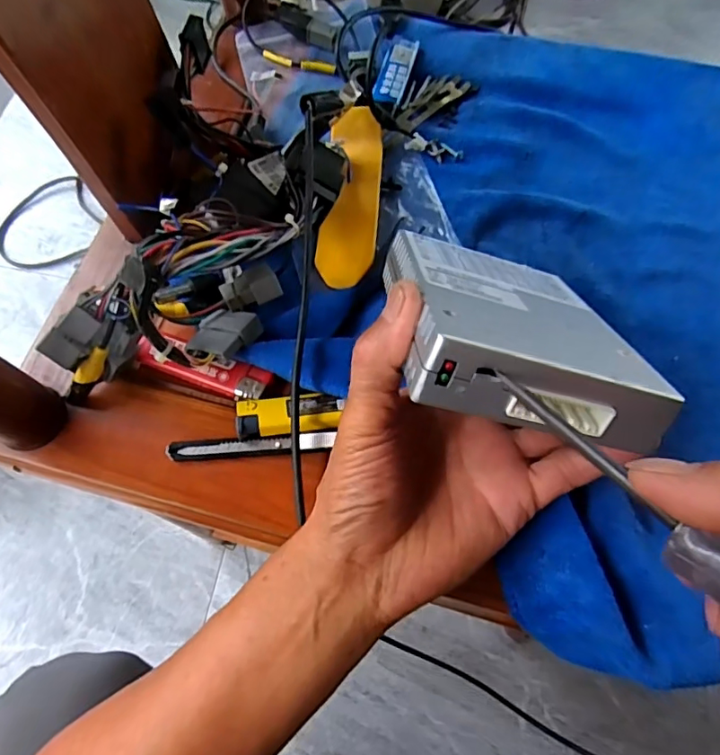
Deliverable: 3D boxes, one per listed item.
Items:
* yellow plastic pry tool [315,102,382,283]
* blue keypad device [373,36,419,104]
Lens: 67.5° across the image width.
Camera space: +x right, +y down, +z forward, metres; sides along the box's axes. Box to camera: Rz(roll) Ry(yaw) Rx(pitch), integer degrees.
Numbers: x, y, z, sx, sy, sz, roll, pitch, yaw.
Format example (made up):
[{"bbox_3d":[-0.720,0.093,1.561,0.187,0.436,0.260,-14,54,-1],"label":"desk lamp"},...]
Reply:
[{"bbox_3d":[-0.005,-0.122,0.360,0.037,0.017,0.135,4,67,3],"label":"yellow plastic pry tool"},{"bbox_3d":[0.027,-0.234,0.411,0.021,0.010,0.061,17,69,8],"label":"blue keypad device"}]

